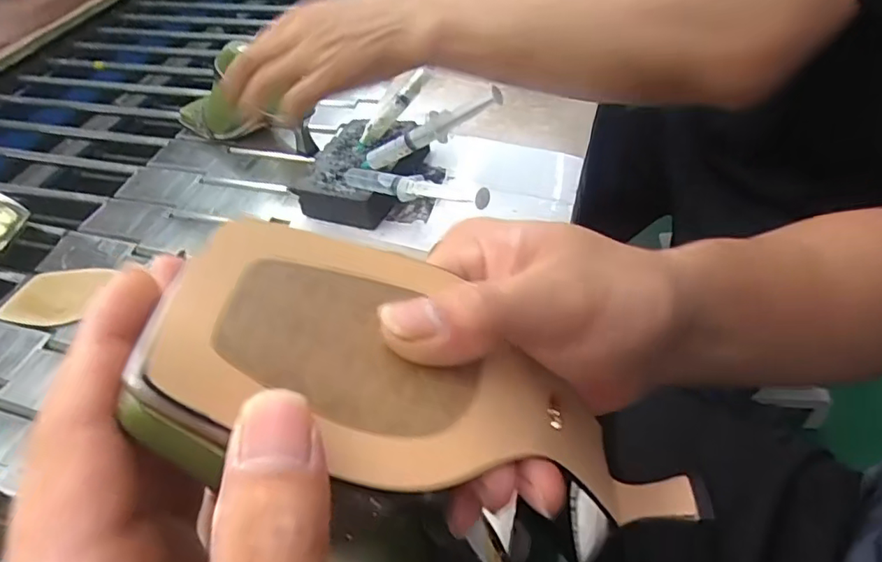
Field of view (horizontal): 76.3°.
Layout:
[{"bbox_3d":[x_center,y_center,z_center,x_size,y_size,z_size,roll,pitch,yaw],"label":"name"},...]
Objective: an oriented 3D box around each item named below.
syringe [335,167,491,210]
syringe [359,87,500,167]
[{"bbox_3d":[-0.031,-0.078,0.455,0.172,0.016,0.021,17,50,41],"label":"syringe"},{"bbox_3d":[-0.013,-0.124,0.472,0.153,0.021,0.013,-17,38,37],"label":"syringe"}]

